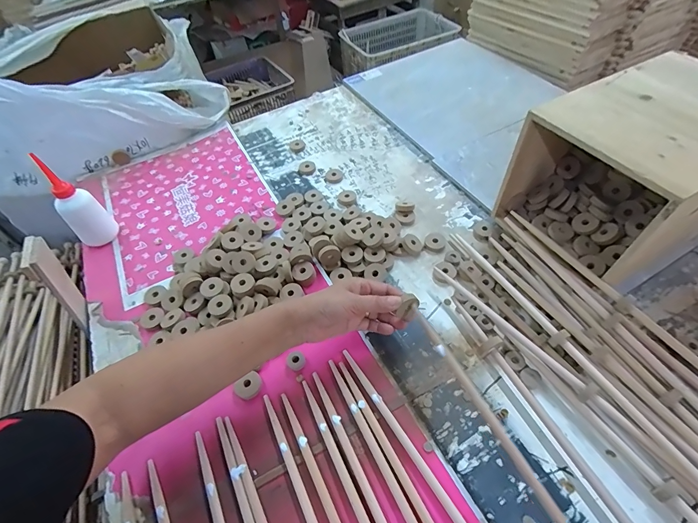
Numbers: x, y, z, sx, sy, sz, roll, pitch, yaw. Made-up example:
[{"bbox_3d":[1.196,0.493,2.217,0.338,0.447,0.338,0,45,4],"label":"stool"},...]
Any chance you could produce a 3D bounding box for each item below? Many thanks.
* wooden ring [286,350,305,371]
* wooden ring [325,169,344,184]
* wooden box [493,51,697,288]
[{"bbox_3d":[-0.073,0.136,0.479,0.024,0.005,0.026,-2,54,3],"label":"wooden ring"},{"bbox_3d":[-0.030,-0.175,0.717,0.035,0.006,0.042,-1,54,4],"label":"wooden ring"},{"bbox_3d":[0.406,-0.121,0.508,0.267,0.212,0.199,-26,56,-13],"label":"wooden box"}]

